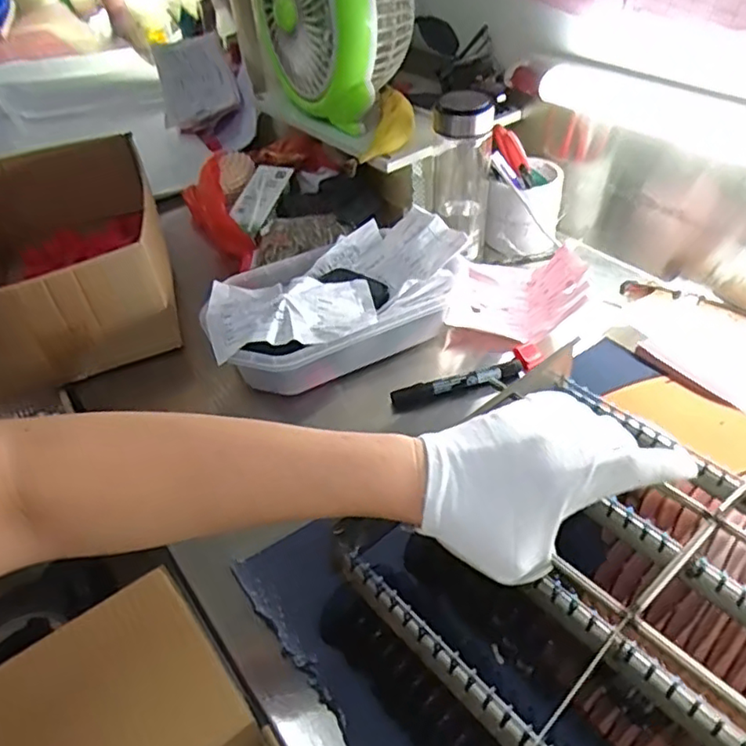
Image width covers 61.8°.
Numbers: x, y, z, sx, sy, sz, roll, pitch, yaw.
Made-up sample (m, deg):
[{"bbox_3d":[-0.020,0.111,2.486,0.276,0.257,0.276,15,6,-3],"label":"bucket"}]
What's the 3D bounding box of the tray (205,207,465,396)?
[{"bbox_3d":[-0.034,-0.073,0.653,0.282,0.076,0.158,-25,46,-20],"label":"tray"}]

